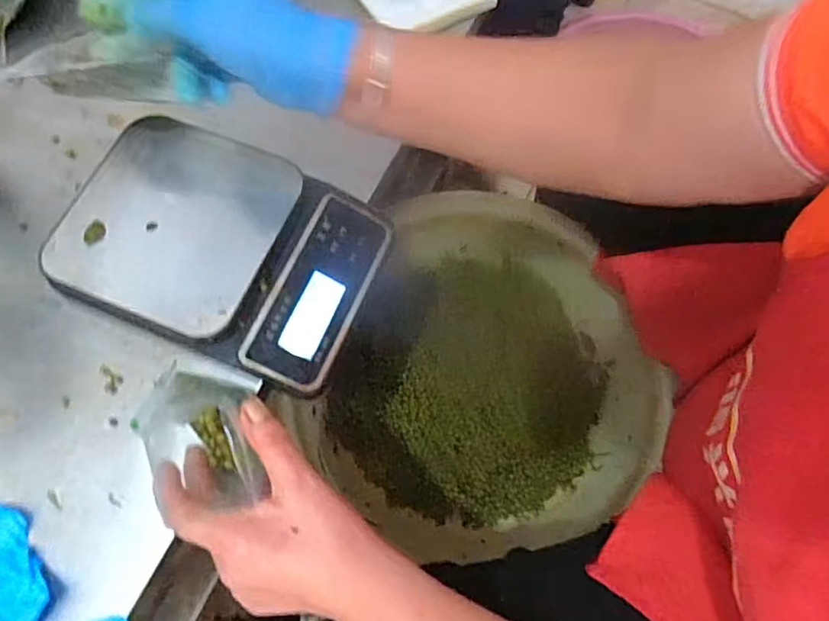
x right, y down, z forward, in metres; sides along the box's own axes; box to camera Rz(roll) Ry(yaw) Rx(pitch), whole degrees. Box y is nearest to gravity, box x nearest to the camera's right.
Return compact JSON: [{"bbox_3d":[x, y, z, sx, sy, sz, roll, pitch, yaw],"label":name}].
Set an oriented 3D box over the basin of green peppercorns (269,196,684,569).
[{"bbox_3d":[0.085,0.067,0.586,0.302,0.134,0.312,19,71,6],"label":"basin of green peppercorns"}]

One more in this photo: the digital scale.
[{"bbox_3d":[-0.138,-0.043,0.412,0.211,0.054,0.150,21,71,7],"label":"digital scale"}]

